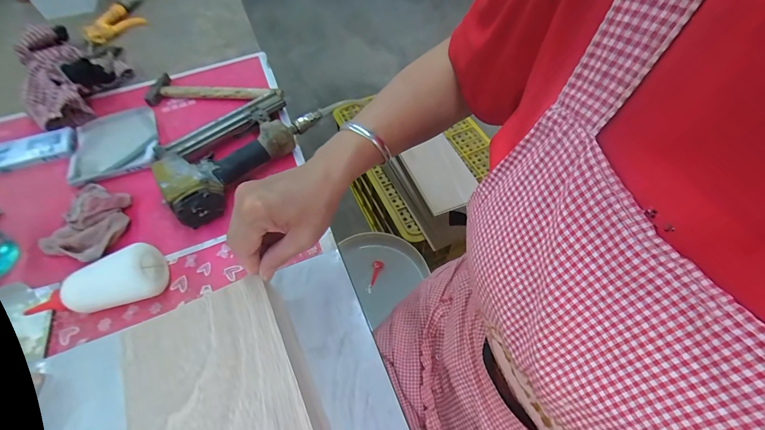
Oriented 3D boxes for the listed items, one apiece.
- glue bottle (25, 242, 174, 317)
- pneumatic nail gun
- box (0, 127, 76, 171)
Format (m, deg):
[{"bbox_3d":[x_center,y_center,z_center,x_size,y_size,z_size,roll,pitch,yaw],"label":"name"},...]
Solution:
[{"bbox_3d":[-0.338,0.091,0.394,0.152,0.056,0.057,-23,58,-11],"label":"glue bottle"},{"bbox_3d":[-0.229,-0.104,0.513,0.140,0.061,0.247,32,64,22],"label":"pneumatic nail gun"},{"bbox_3d":[-0.575,-0.107,0.551,0.121,0.026,0.047,-22,58,-10],"label":"box"}]

